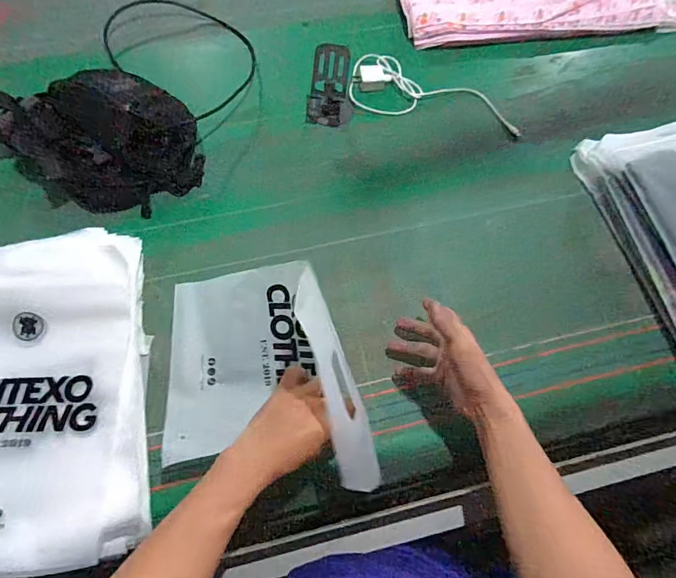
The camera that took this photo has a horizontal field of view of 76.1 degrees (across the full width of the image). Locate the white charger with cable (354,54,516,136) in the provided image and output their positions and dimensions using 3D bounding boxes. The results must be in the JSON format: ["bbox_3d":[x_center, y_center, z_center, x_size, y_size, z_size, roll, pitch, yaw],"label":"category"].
[{"bbox_3d":[0.171,-0.351,0.773,0.300,0.022,0.126,10,63,3],"label":"white charger with cable"}]

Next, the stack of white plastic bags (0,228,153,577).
[{"bbox_3d":[-0.389,0.124,0.523,0.288,0.064,0.396,-9,63,-7],"label":"stack of white plastic bags"}]

